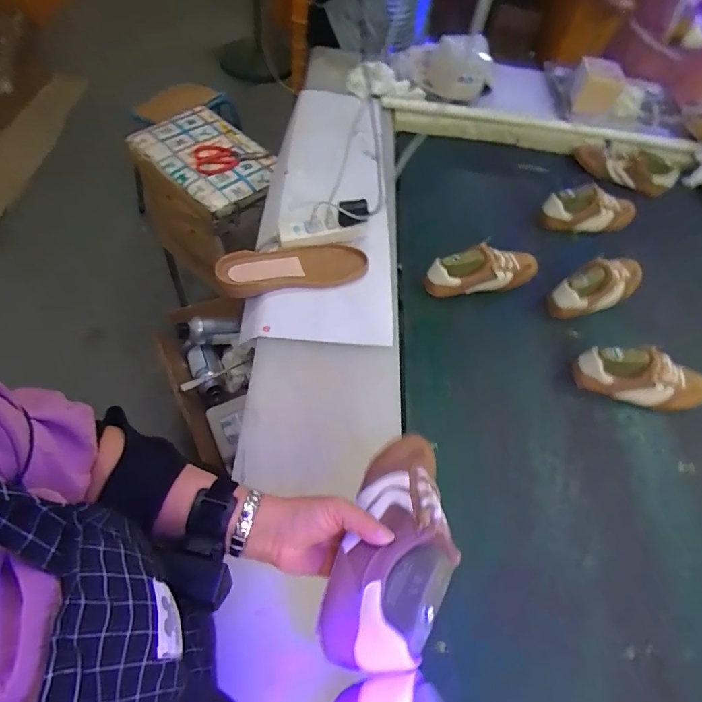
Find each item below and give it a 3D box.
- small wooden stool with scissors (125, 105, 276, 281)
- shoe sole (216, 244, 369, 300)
[{"bbox_3d":[-0.384,-0.413,1.251,0.368,0.328,0.242,41,60,18],"label":"small wooden stool with scissors"},{"bbox_3d":[-0.103,-0.153,0.799,0.263,0.029,0.094,-11,63,-16],"label":"shoe sole"}]

